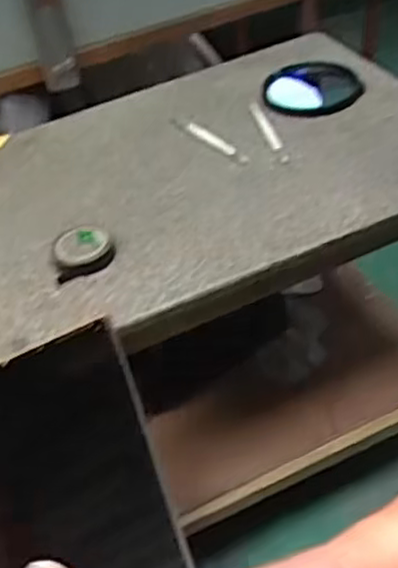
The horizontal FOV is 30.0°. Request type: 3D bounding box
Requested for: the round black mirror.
[{"bbox_3d":[0.147,-0.266,1.001,0.130,0.011,0.148,-19,42,-10],"label":"round black mirror"}]

